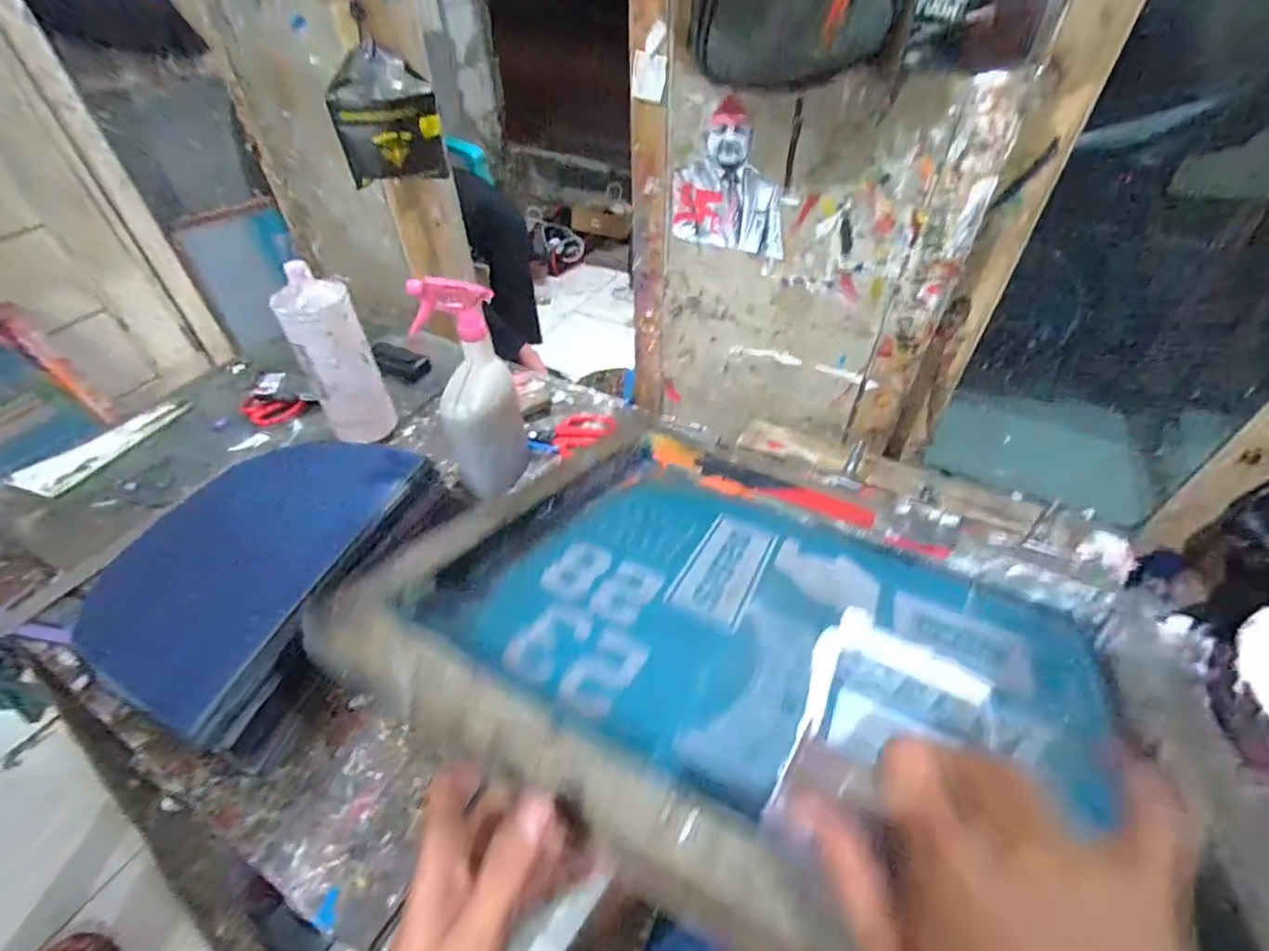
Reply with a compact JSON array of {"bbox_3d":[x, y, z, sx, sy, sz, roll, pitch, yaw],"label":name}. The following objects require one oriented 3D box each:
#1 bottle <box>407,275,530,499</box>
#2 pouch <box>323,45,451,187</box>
[{"bbox_3d":[-0.180,-0.090,0.634,0.094,0.253,0.075,-11,44,-9],"label":"bottle"},{"bbox_3d":[-0.361,-0.521,0.808,0.141,0.164,0.084,-14,45,-12],"label":"pouch"}]

